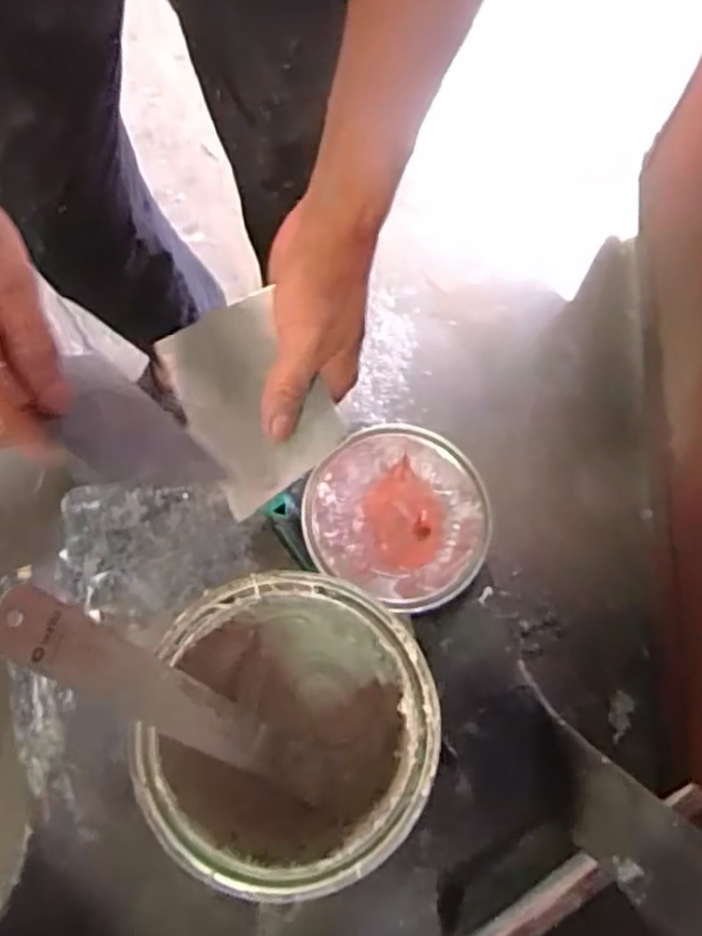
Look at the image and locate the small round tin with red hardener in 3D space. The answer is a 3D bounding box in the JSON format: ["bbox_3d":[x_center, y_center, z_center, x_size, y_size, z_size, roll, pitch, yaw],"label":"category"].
[{"bbox_3d":[0.041,0.039,0.591,0.148,0.025,0.141,0,69,-1],"label":"small round tin with red hardener"}]

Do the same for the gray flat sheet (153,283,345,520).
[{"bbox_3d":[-0.062,-0.043,0.426,0.085,0.007,0.116,-33,81,23],"label":"gray flat sheet"}]

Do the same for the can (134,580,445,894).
[{"bbox_3d":[-0.033,0.170,0.472,0.154,0.198,0.165,0,69,-1],"label":"can"}]

